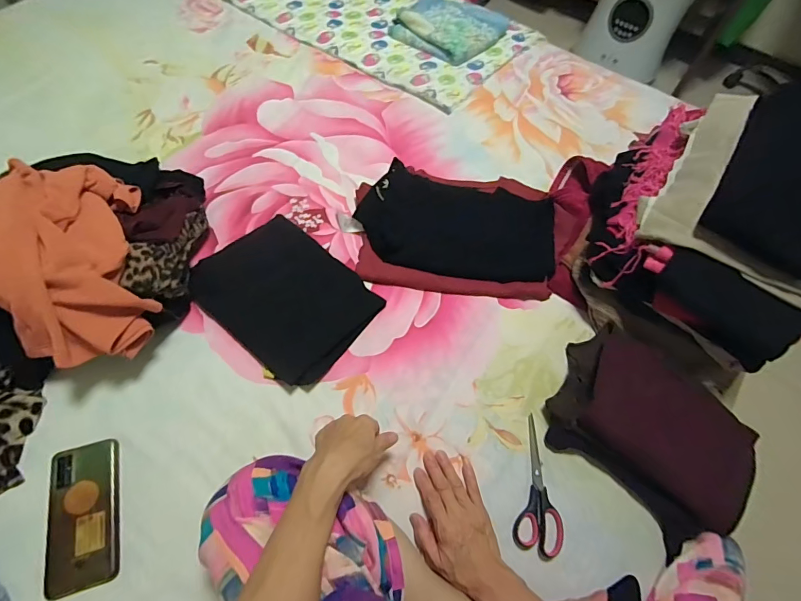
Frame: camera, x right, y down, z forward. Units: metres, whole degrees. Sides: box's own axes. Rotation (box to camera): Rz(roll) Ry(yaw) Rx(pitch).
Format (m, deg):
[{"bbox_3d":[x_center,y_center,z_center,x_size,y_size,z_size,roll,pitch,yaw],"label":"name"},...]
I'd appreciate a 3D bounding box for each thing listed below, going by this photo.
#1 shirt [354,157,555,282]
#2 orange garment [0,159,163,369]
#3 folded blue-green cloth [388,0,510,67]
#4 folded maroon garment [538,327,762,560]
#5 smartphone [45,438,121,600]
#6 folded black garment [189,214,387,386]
[{"bbox_3d":[0.101,-0.139,0.705,0.323,0.051,0.190,11,62,3],"label":"shirt"},{"bbox_3d":[-0.450,-0.052,0.527,0.198,0.096,0.270,-18,64,-12],"label":"orange garment"},{"bbox_3d":[0.123,-0.666,0.980,0.218,0.044,0.225,39,67,17],"label":"folded blue-green cloth"},{"bbox_3d":[0.352,0.182,0.566,0.275,0.075,0.200,33,65,14],"label":"folded maroon garment"},{"bbox_3d":[-0.382,0.257,0.492,0.075,0.012,0.160,-16,64,-11],"label":"smartphone"},{"bbox_3d":[-0.182,-0.014,0.646,0.274,0.019,0.201,37,66,16],"label":"folded black garment"}]

